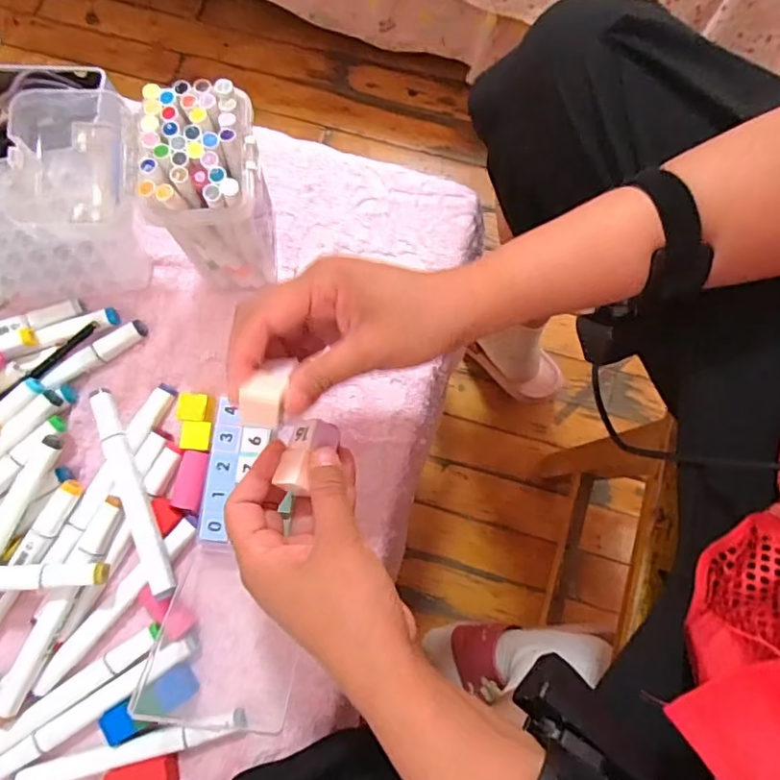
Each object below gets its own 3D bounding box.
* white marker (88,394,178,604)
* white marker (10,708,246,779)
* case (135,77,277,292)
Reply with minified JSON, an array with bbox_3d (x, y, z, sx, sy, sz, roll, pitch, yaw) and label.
[{"bbox_3d":[-0.180,0.069,0.390,0.019,0.023,0.150,-25,79,-4],"label":"white marker"},{"bbox_3d":[-0.172,0.238,0.372,0.150,0.010,0.014,-13,79,-2],"label":"white marker"},{"bbox_3d":[-0.112,-0.124,0.374,0.069,0.125,0.081,-11,79,-2],"label":"case"}]

